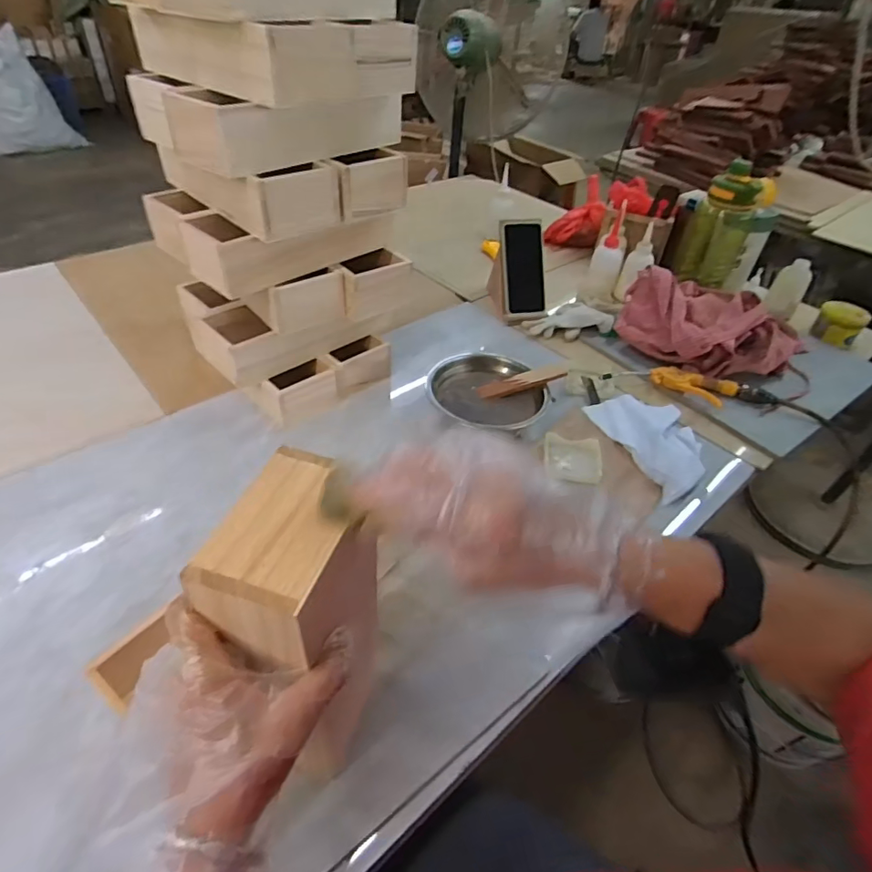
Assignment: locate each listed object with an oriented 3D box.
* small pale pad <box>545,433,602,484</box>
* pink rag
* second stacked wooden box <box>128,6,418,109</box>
[{"bbox_3d":[0.187,0.029,0.710,0.077,0.026,0.062,12,44,8],"label":"small pale pad"},{"bbox_3d":[0.467,-0.201,0.903,0.271,0.112,0.187,11,43,7],"label":"pink rag"},{"bbox_3d":[-0.187,-0.447,0.607,0.258,0.072,0.211,34,50,27],"label":"second stacked wooden box"}]

